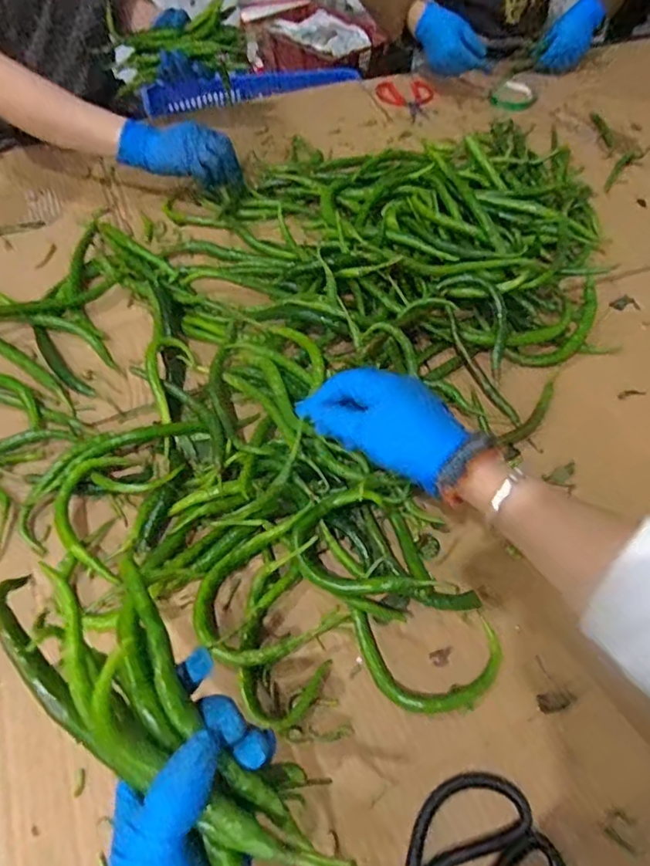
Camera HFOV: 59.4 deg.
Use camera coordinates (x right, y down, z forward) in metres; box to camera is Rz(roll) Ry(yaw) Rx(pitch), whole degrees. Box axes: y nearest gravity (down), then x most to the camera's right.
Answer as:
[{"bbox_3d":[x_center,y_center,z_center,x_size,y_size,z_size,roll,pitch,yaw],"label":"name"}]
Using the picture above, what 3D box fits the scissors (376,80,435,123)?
[{"bbox_3d":[0.142,-0.599,1.016,0.100,0.014,0.139,6,54,4],"label":"scissors"}]

